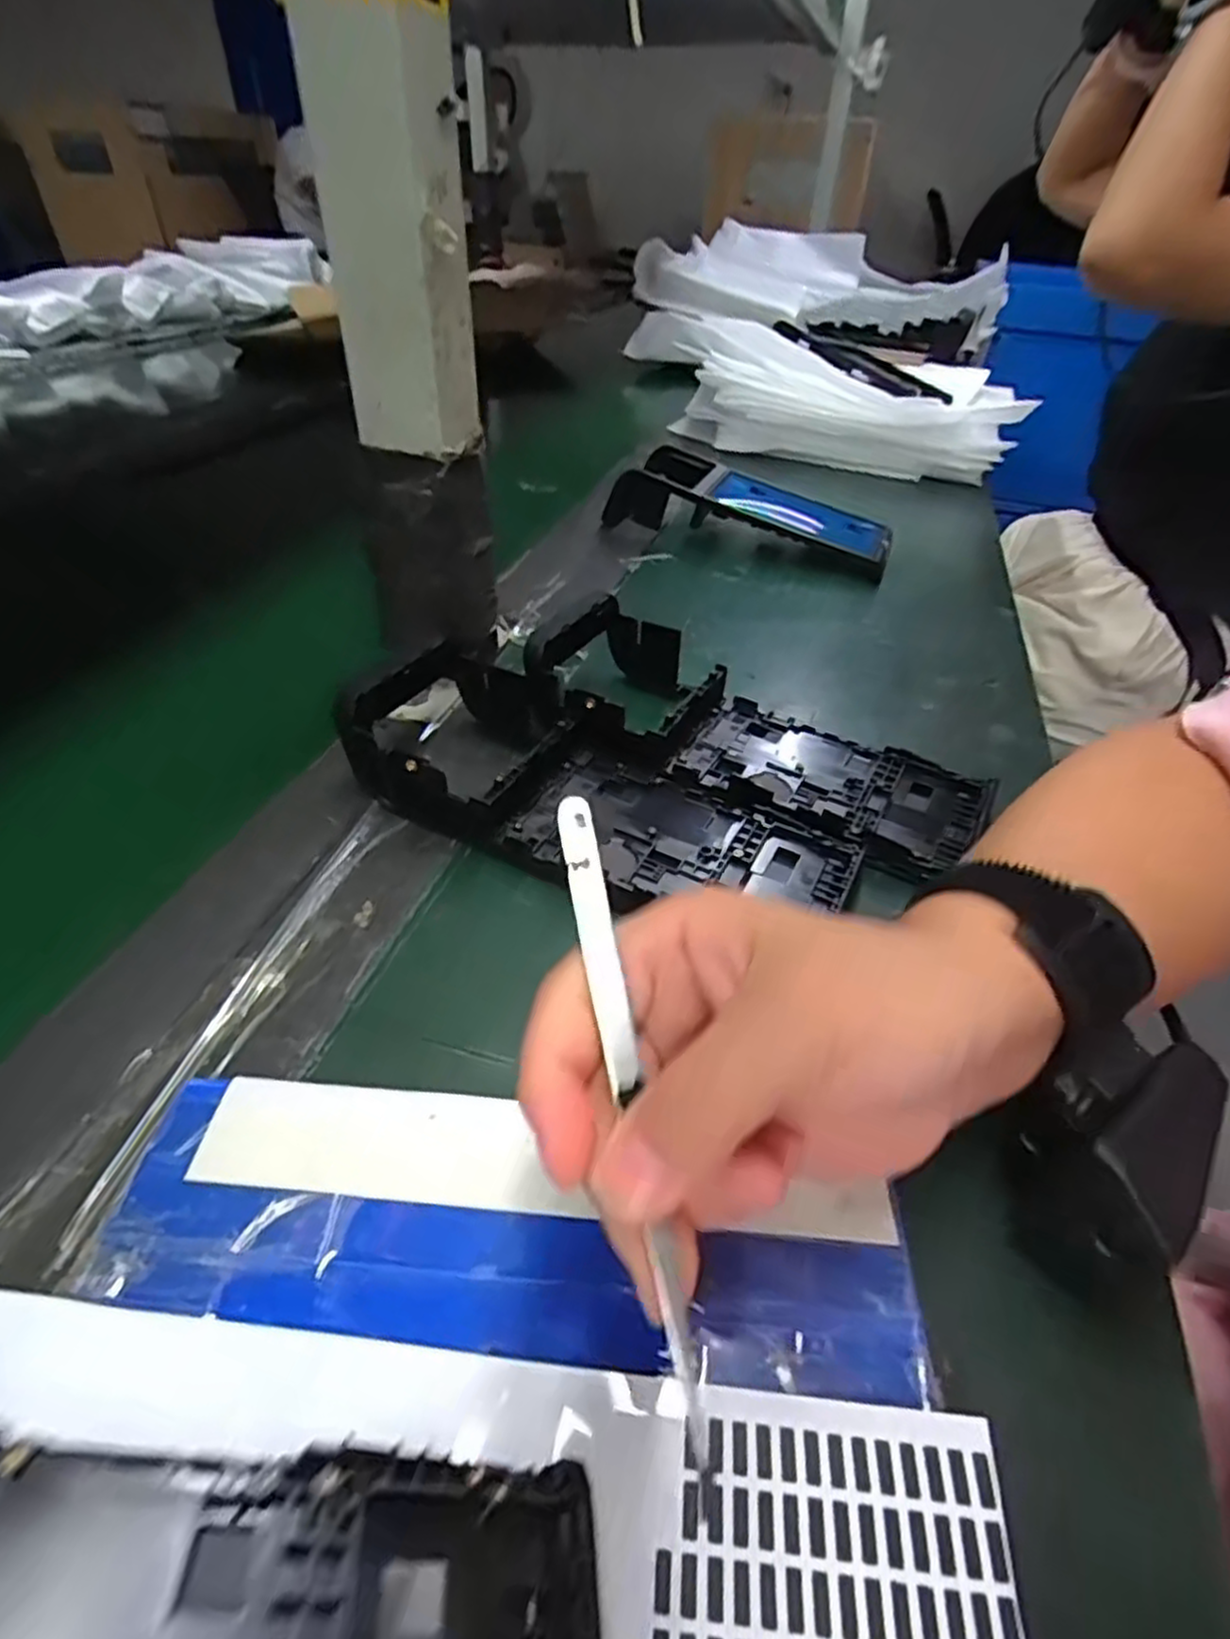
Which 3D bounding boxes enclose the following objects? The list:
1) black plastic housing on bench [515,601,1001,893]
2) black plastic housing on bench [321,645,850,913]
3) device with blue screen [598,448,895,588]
[{"bbox_3d":[0.066,-0.044,0.350,0.211,0.045,0.085,24,45,22],"label":"black plastic housing on bench"},{"bbox_3d":[-0.009,-0.017,0.313,0.213,0.042,0.096,24,45,22],"label":"black plastic housing on bench"},{"bbox_3d":[0.106,-0.235,0.571,0.204,0.044,0.083,18,43,16],"label":"device with blue screen"}]

